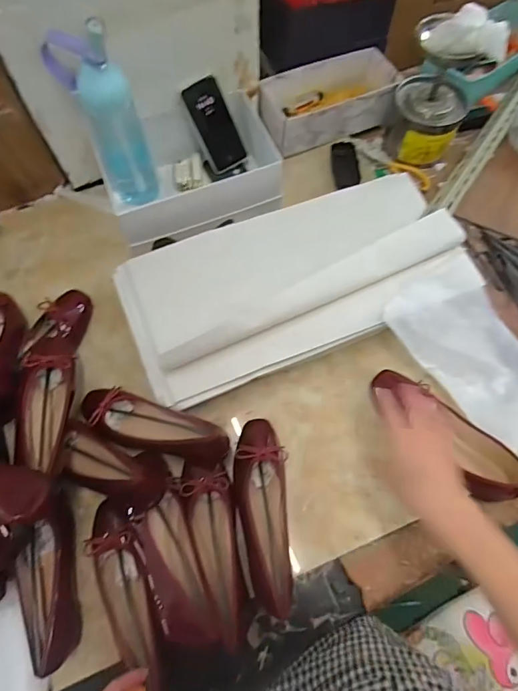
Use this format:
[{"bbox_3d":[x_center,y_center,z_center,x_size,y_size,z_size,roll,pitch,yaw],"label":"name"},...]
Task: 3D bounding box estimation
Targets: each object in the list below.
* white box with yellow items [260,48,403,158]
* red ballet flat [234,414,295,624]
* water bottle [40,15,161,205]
[{"bbox_3d":[0.136,-0.490,0.858,0.295,0.101,0.134,-23,70,-8],"label":"white box with yellow items"},{"bbox_3d":[0.007,0.237,0.591,0.079,0.065,0.237,-1,68,0],"label":"red ballet flat"},{"bbox_3d":[-0.246,-0.361,0.708,0.083,0.322,0.077,-34,72,-12],"label":"water bottle"}]

